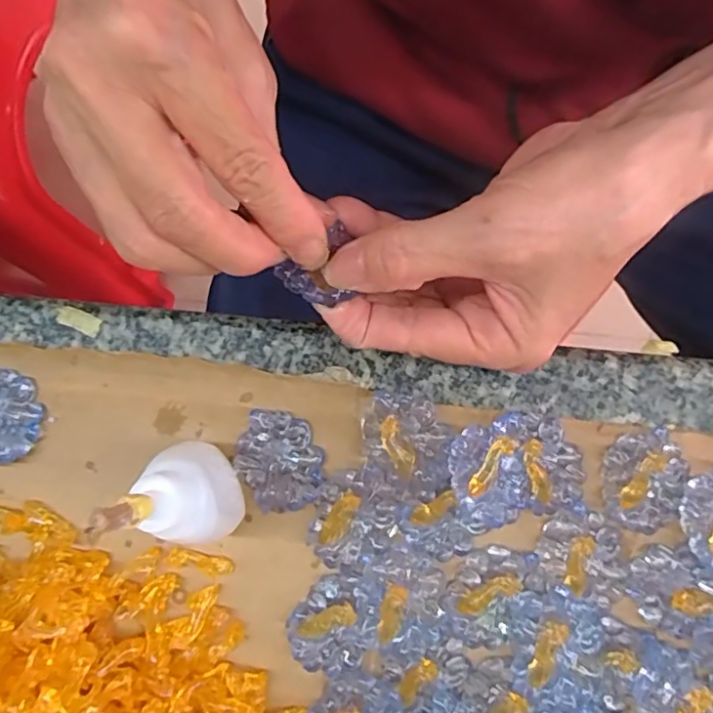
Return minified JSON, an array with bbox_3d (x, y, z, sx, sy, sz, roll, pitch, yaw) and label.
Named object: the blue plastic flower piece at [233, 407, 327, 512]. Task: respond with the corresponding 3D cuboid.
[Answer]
[{"bbox_3d":[-0.030,0.039,0.229,0.031,0.006,0.038,-26,82,-2],"label":"blue plastic flower piece"}]

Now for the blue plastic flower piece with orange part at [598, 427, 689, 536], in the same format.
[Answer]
[{"bbox_3d":[0.106,0.045,0.223,0.029,0.007,0.037,19,83,4],"label":"blue plastic flower piece with orange part"}]

